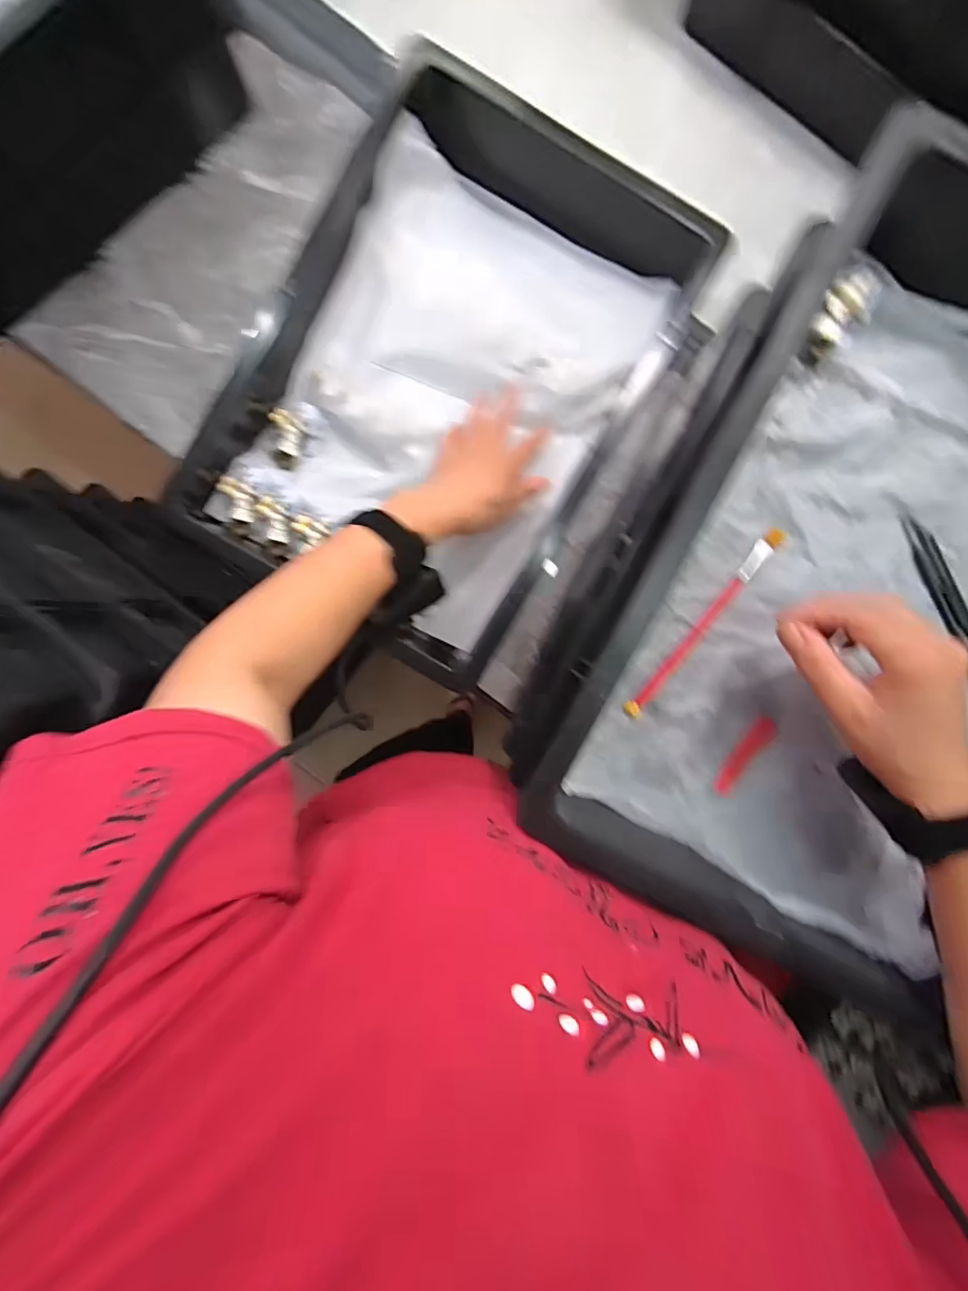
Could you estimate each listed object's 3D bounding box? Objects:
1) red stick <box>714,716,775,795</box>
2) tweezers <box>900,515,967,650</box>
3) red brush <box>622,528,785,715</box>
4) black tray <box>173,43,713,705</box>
[{"bbox_3d":[0.183,0.078,0.383,0.014,0.006,0.061,33,93,-3],"label":"red stick"},{"bbox_3d":[0.316,-0.029,0.370,0.018,0.007,0.127,-24,94,1],"label":"tweezers"},{"bbox_3d":[0.154,-0.015,0.381,0.015,0.008,0.163,39,93,-3],"label":"red brush"},{"bbox_3d":[-0.026,-0.230,0.486,0.311,0.103,0.460,31,90,4],"label":"black tray"}]

